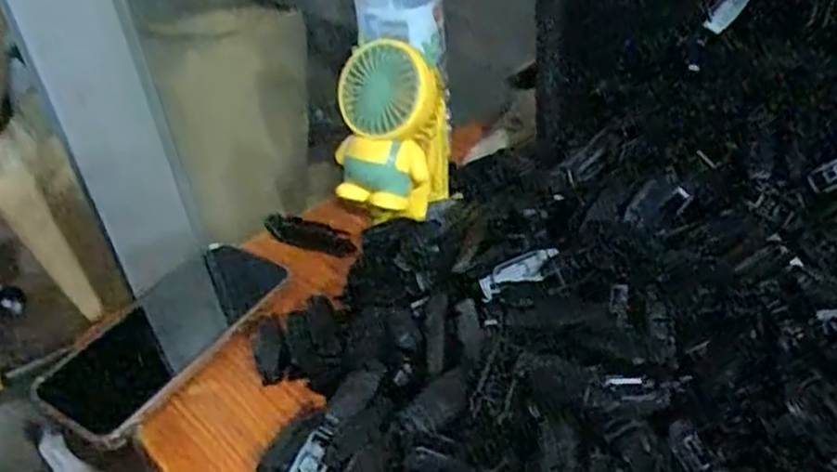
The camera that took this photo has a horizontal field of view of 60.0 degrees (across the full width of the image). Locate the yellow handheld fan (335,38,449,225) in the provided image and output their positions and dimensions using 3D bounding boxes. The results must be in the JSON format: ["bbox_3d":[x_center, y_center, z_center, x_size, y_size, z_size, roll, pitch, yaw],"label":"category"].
[{"bbox_3d":[-0.019,-0.067,0.499,0.078,0.114,0.067,-7,37,1],"label":"yellow handheld fan"}]

